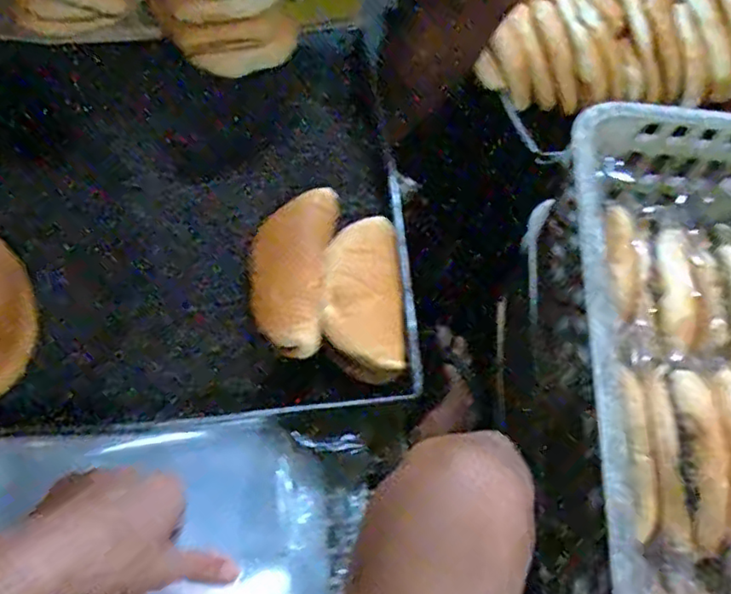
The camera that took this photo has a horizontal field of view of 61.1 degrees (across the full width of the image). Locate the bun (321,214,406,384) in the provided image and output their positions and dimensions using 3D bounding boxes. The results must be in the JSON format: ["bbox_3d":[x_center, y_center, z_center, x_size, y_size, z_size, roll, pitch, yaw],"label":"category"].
[{"bbox_3d":[-0.003,-0.007,0.535,0.068,0.044,0.146,-1,61,-5],"label":"bun"}]

